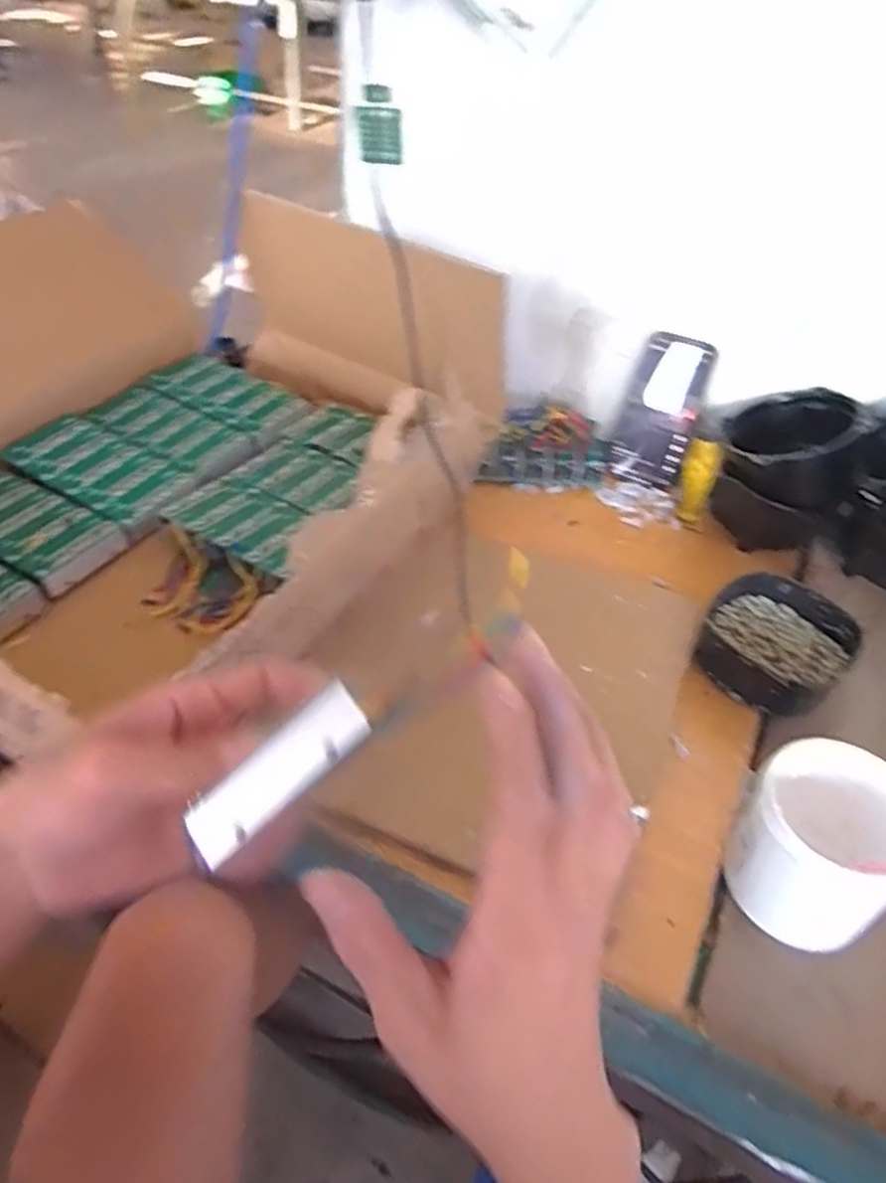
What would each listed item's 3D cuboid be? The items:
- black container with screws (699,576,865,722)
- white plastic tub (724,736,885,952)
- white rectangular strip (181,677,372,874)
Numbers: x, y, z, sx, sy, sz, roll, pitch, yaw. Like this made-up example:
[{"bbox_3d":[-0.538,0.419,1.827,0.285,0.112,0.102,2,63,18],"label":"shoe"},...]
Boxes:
[{"bbox_3d":[0.283,0.047,0.626,0.114,0.044,0.124,2,44,-2],"label":"black container with screws"},{"bbox_3d":[0.242,0.167,0.470,0.101,0.104,0.096,2,44,-2],"label":"white plastic tub"},{"bbox_3d":[-0.061,0.068,0.268,0.079,0.011,0.021,-43,54,3],"label":"white rectangular strip"}]

